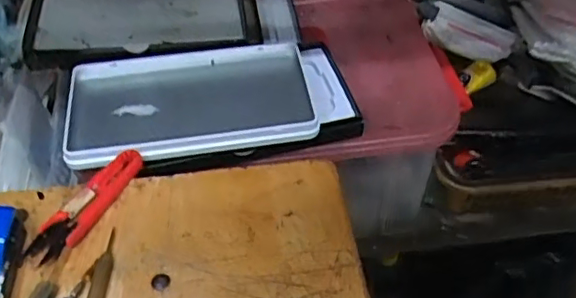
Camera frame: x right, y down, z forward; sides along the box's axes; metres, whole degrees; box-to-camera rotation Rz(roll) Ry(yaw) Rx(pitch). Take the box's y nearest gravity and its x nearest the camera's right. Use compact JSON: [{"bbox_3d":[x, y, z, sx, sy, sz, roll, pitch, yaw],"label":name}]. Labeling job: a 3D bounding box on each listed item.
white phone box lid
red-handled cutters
[{"bbox_3d":[-0.073,-0.038,0.452,0.182,0.019,0.102,-6,45,-5],"label":"white phone box lid"},{"bbox_3d":[-0.124,0.033,0.374,0.028,0.011,0.091,17,48,16],"label":"red-handled cutters"}]

